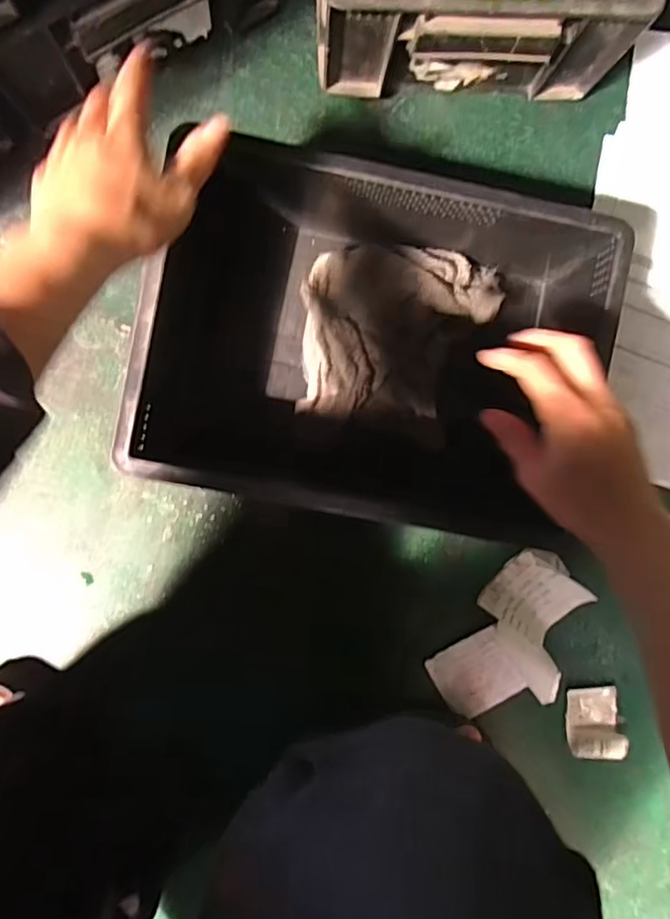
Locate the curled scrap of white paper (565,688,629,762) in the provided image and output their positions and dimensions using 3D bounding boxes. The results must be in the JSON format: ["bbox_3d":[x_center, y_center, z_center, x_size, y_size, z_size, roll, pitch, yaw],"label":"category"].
[{"bbox_3d":[0.242,0.246,0.532,0.046,0.022,0.060,-2,92,-3],"label":"curled scrap of white paper"}]

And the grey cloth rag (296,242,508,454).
[{"bbox_3d":[0.048,-0.105,0.496,0.154,0.049,0.156,13,91,-3],"label":"grey cloth rag"}]

